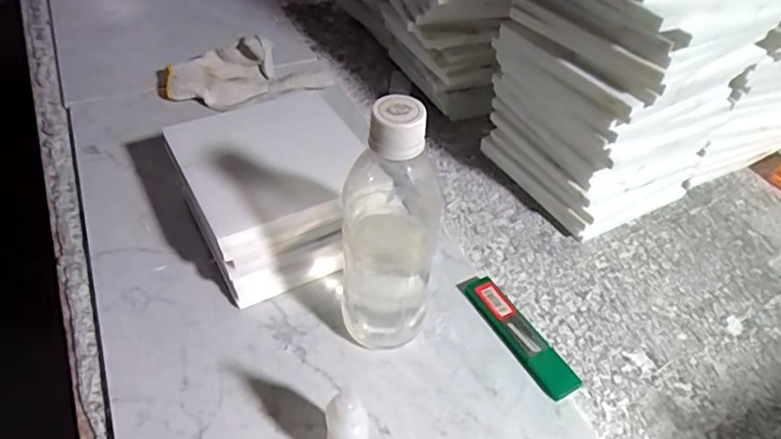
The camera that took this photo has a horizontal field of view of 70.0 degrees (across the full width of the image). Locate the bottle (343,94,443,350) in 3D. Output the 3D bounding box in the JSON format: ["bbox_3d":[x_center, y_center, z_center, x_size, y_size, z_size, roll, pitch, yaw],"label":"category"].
[{"bbox_3d":[0.000,0.011,0.377,0.062,0.211,0.057,6,45,0],"label":"bottle"}]

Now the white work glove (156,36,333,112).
[{"bbox_3d":[-0.175,-0.173,0.664,0.201,0.055,0.091,-5,47,-11],"label":"white work glove"}]

